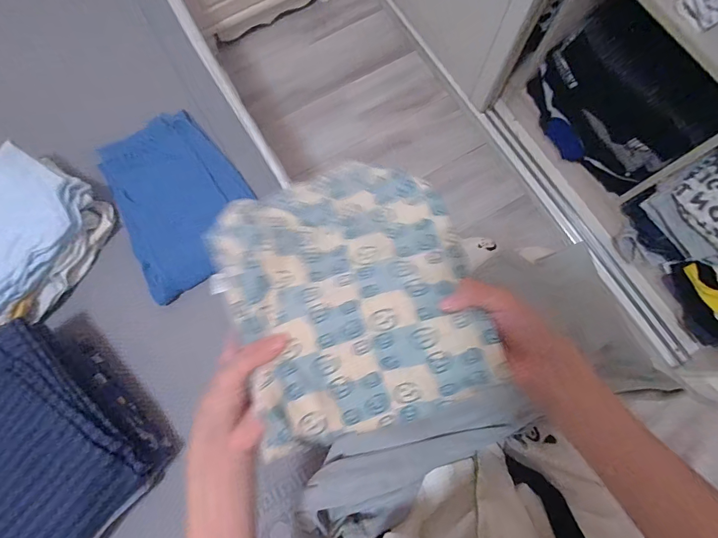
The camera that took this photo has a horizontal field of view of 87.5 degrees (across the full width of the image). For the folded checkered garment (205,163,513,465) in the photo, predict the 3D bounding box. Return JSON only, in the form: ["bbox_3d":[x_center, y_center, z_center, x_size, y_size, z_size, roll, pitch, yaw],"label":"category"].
[{"bbox_3d":[-0.013,0.013,0.306,0.192,0.069,0.222,-14,77,-3],"label":"folded checkered garment"}]

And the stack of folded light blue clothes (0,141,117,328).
[{"bbox_3d":[-0.513,-0.042,0.544,0.205,0.073,0.253,31,79,7],"label":"stack of folded light blue clothes"}]

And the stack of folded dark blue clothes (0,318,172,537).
[{"bbox_3d":[-0.397,0.226,0.464,0.255,0.093,0.204,43,80,9],"label":"stack of folded dark blue clothes"}]

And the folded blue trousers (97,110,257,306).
[{"bbox_3d":[-0.278,-0.111,0.590,0.191,0.029,0.277,-29,78,-7],"label":"folded blue trousers"}]

